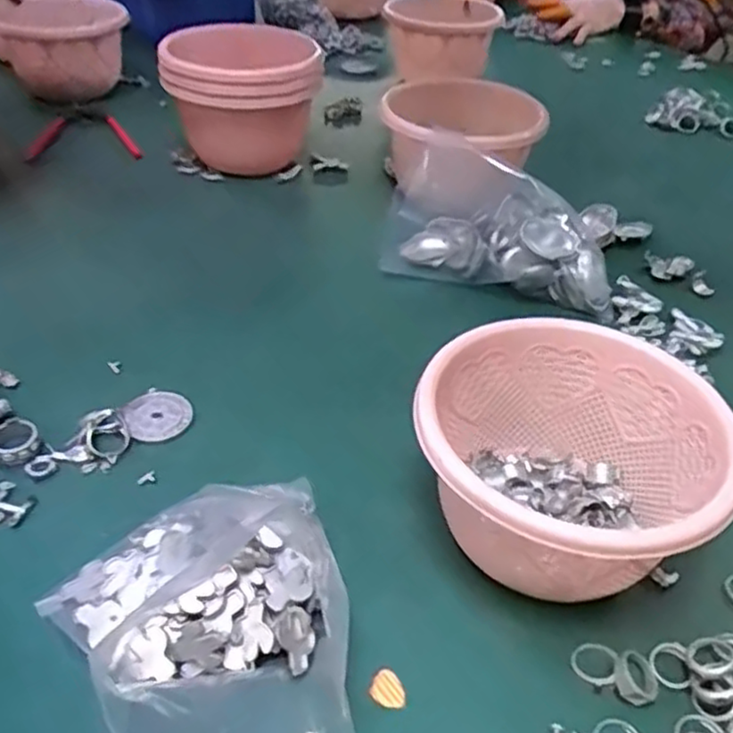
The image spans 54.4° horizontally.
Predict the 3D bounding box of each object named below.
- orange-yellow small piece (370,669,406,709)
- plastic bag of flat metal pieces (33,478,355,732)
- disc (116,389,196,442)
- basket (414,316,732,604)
[{"bbox_3d":[0.010,0.146,0.323,0.016,0.004,0.019,-11,45,-30],"label":"orange-yellow small piece"},{"bbox_3d":[-0.056,0.128,0.315,0.124,0.033,0.163,-17,45,-26],"label":"plastic bag of flat metal pieces"},{"bbox_3d":[-0.133,0.031,0.453,0.043,0.008,0.034,-15,67,-26],"label":"disc"},{"bbox_3d":[0.098,0.052,0.366,0.138,0.088,0.139,4,39,-3],"label":"basket"}]

